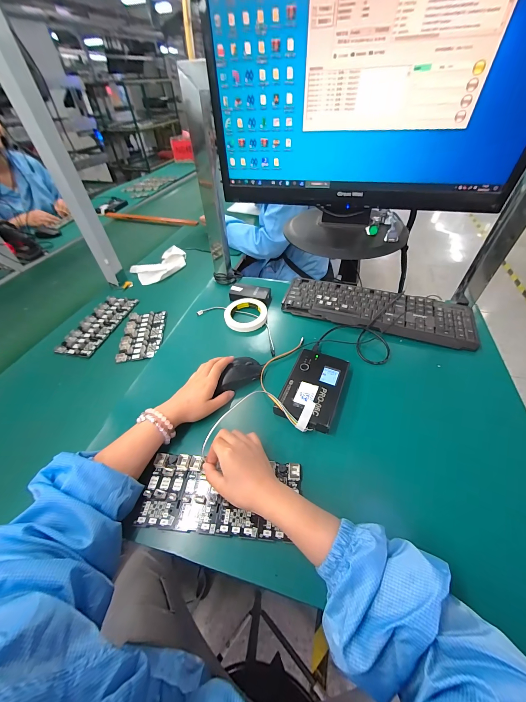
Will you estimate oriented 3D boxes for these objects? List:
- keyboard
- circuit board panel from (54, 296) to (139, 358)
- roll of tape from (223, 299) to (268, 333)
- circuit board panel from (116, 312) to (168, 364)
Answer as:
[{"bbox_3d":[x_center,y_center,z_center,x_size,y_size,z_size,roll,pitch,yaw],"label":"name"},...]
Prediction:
[{"bbox_3d":[0.266,-0.103,0.628,0.428,0.023,0.148,13,49,15],"label":"keyboard"},{"bbox_3d":[-0.435,-0.073,0.683,0.098,0.010,0.225,8,48,10],"label":"circuit board panel"},{"bbox_3d":[-0.042,-0.090,0.636,0.102,0.027,0.098,-1,47,1],"label":"roll of tape"},{"bbox_3d":[-0.304,-0.043,0.655,0.099,0.012,0.167,-7,47,-4],"label":"circuit board panel"}]

